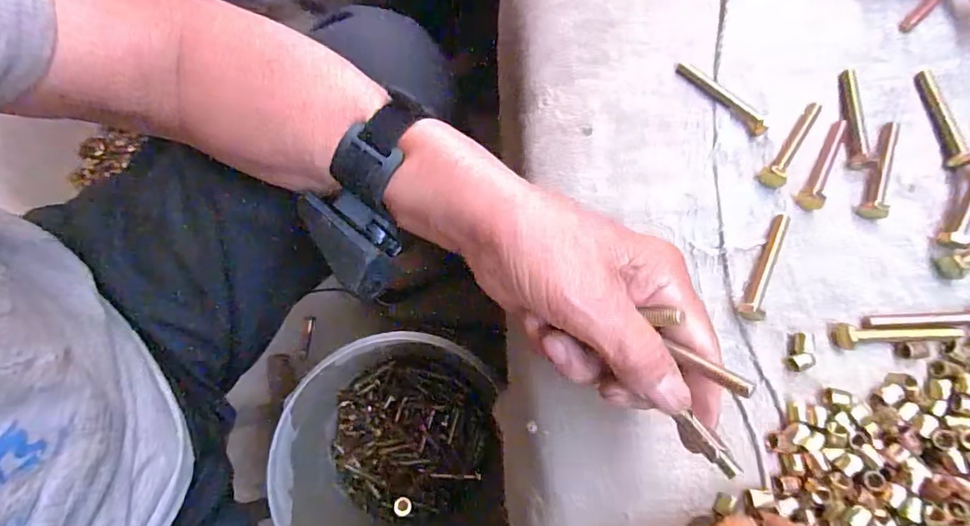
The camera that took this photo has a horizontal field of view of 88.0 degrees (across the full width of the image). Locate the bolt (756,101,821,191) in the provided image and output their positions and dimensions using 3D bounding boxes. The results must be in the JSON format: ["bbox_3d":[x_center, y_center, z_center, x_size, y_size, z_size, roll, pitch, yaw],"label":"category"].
[{"bbox_3d":[0.187,-0.072,0.302,0.013,0.010,0.066,36,80,7],"label":"bolt"}]

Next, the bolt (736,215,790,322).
[{"bbox_3d":[0.161,0.001,0.286,0.012,0.009,0.065,24,78,4],"label":"bolt"}]

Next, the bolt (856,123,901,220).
[{"bbox_3d":[0.238,-0.058,0.299,0.013,0.012,0.065,21,78,4],"label":"bolt"}]

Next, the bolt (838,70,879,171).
[{"bbox_3d":[0.230,-0.089,0.310,0.016,0.009,0.067,6,78,1],"label":"bolt"}]

